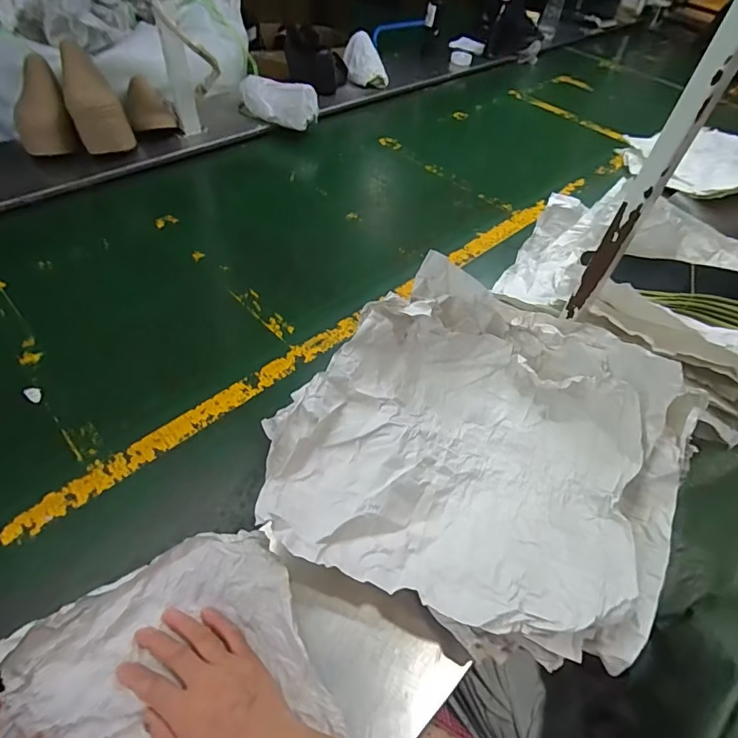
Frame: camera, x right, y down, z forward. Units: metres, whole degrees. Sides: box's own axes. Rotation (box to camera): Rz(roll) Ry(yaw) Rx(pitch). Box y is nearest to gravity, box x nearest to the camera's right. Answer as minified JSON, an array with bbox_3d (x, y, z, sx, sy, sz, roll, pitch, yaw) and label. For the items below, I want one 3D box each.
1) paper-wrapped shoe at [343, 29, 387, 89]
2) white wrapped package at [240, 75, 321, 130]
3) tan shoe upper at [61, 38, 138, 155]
[{"bbox_3d":[-0.015,-0.893,1.318,0.099,0.059,0.190,-13,73,-16],"label":"paper-wrapped shoe"},{"bbox_3d":[-0.221,-0.638,1.078,0.193,0.072,0.091,25,53,13],"label":"white wrapped package"},{"bbox_3d":[-0.554,-0.542,0.912,0.100,0.199,0.080,-22,13,-22],"label":"tan shoe upper"}]

